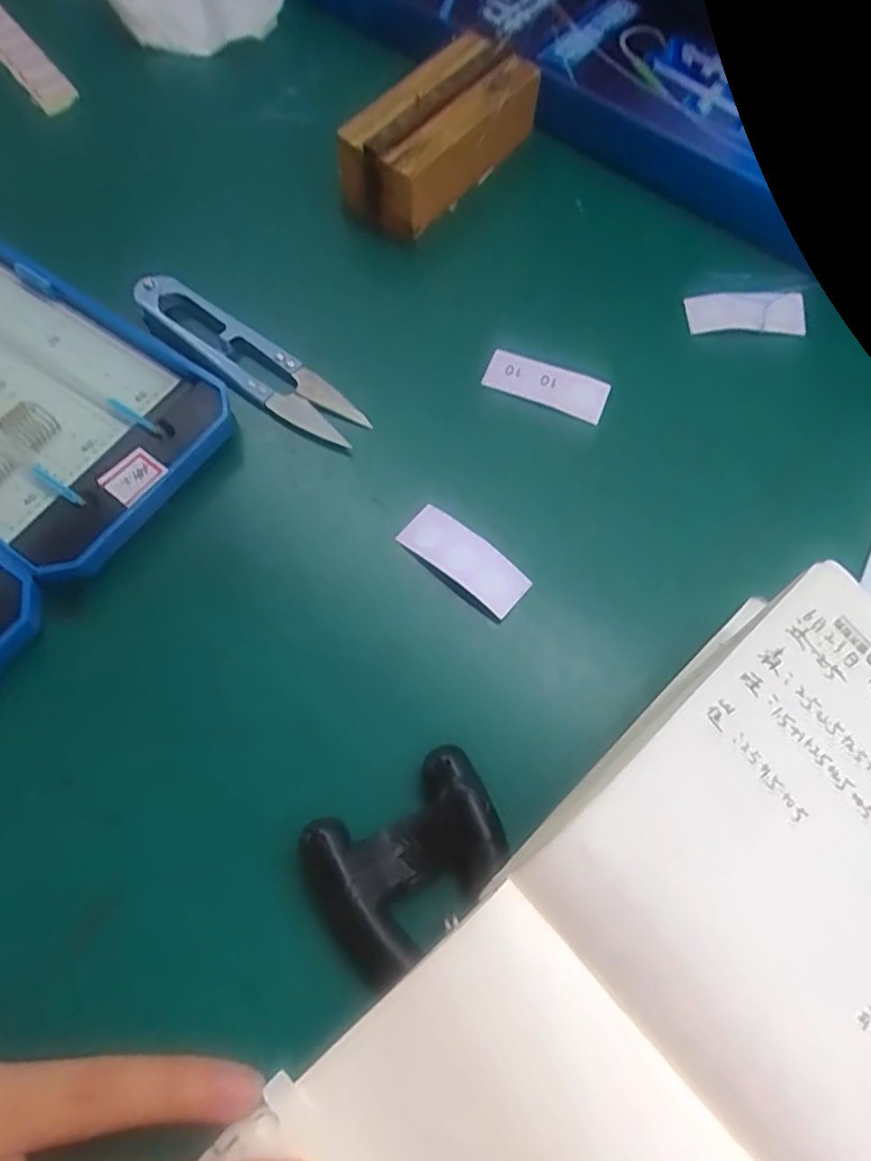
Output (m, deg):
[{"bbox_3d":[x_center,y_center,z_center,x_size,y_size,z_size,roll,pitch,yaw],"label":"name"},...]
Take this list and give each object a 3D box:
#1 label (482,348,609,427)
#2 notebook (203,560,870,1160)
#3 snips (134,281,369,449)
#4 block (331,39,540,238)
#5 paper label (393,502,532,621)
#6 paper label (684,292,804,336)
[{"bbox_3d":[0.042,-0.074,0.258,0.045,0.005,0.017,21,69,7],"label":"label"},{"bbox_3d":[0.056,0.113,0.145,0.233,0.038,0.126,-39,73,-18],"label":"notebook"},{"bbox_3d":[-0.069,-0.083,0.250,0.101,0.011,0.022,36,71,12],"label":"snips"},{"bbox_3d":[0.003,-0.185,0.286,0.037,0.039,0.090,38,69,14],"label":"block"},{"bbox_3d":[0.010,-0.007,0.225,0.044,0.005,0.019,37,71,13],"label":"paper label"},{"bbox_3d":[0.125,-0.107,0.274,0.047,0.007,0.017,0,78,3],"label":"paper label"}]

